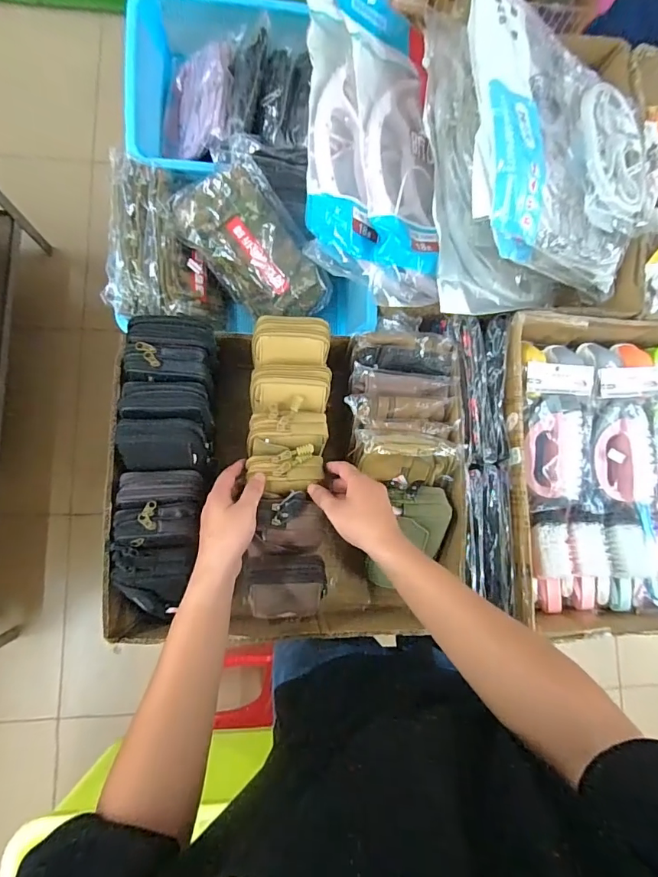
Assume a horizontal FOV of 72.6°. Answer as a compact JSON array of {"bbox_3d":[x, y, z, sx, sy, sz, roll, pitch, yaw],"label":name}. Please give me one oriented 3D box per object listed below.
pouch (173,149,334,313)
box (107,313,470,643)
[{"bbox_3d":[-0.116,-0.292,0.702,0.152,0.038,0.257,-34,115,14],"label":"pouch"},{"bbox_3d":[-0.047,0.066,0.661,0.475,0.186,0.429,1,83,-6],"label":"box"}]

